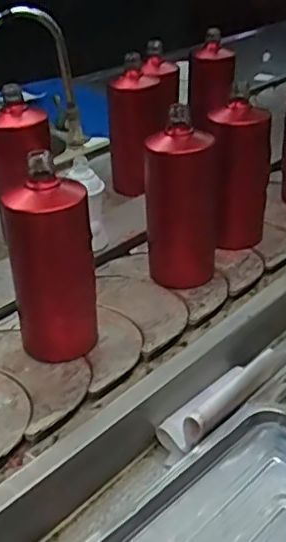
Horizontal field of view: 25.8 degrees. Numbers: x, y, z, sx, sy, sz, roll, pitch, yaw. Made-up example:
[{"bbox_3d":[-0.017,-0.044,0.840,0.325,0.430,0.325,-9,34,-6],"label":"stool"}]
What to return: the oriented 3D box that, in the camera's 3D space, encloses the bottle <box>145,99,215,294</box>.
[{"bbox_3d":[0.049,-0.096,0.756,0.085,0.199,0.082,4,31,12],"label":"bottle"}]

